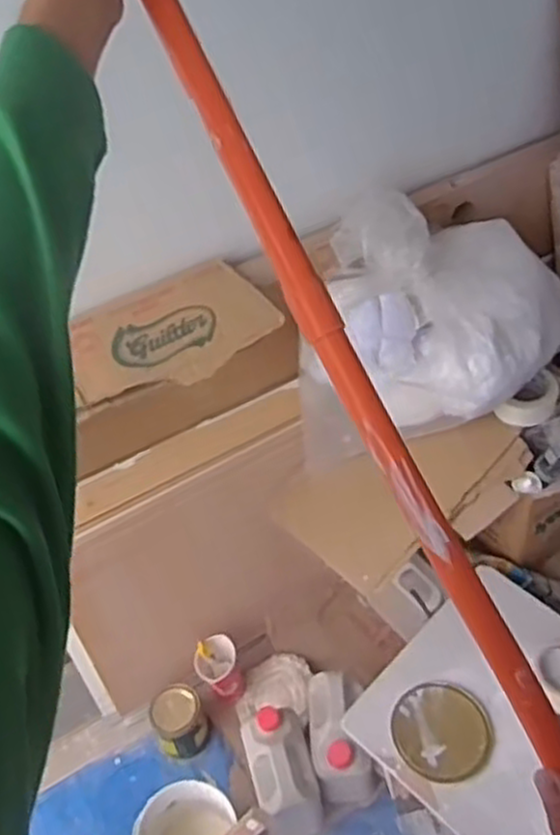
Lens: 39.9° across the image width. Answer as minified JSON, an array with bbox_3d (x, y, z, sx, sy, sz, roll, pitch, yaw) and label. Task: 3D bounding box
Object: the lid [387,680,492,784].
[{"bbox_3d":[0.259,0.499,1.232,0.152,0.014,0.146,1,54,-2],"label":"lid"}]

